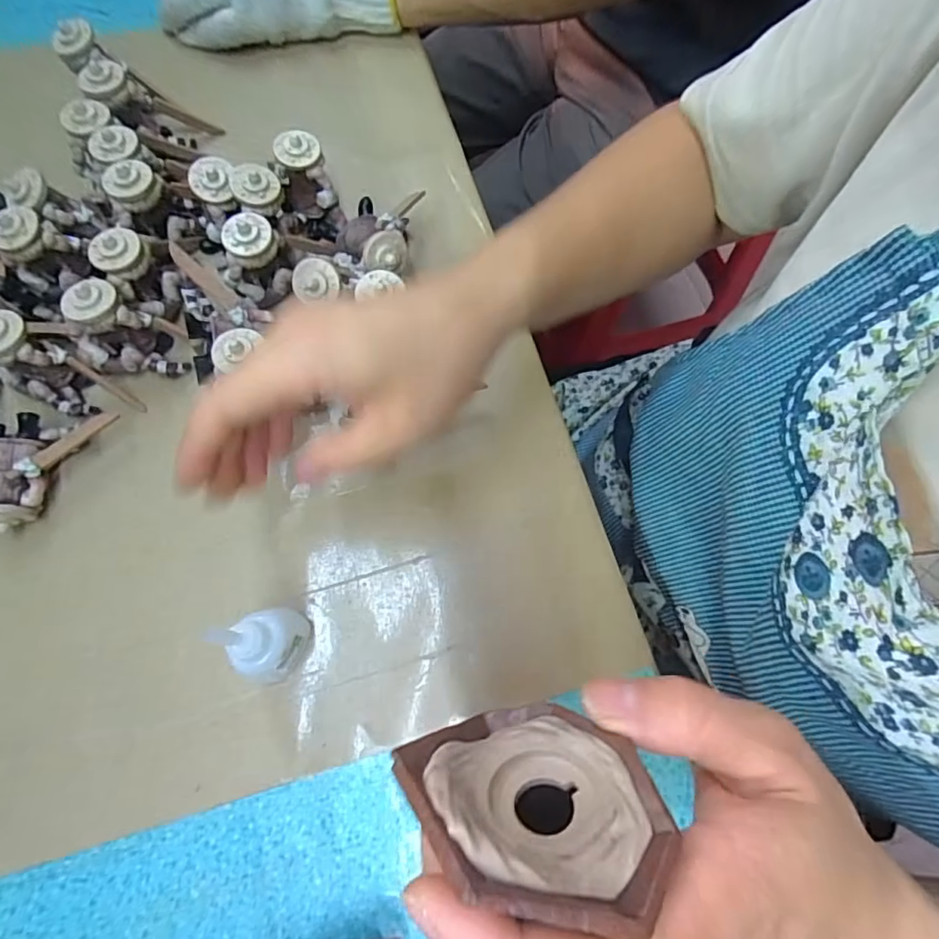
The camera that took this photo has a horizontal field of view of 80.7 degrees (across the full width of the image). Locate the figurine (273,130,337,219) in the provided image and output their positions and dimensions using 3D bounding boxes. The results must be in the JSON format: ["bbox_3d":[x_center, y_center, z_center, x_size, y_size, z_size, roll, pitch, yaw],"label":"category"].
[{"bbox_3d":[-0.101,-0.179,0.348,0.027,0.058,0.025,1,71,-2],"label":"figurine"}]

